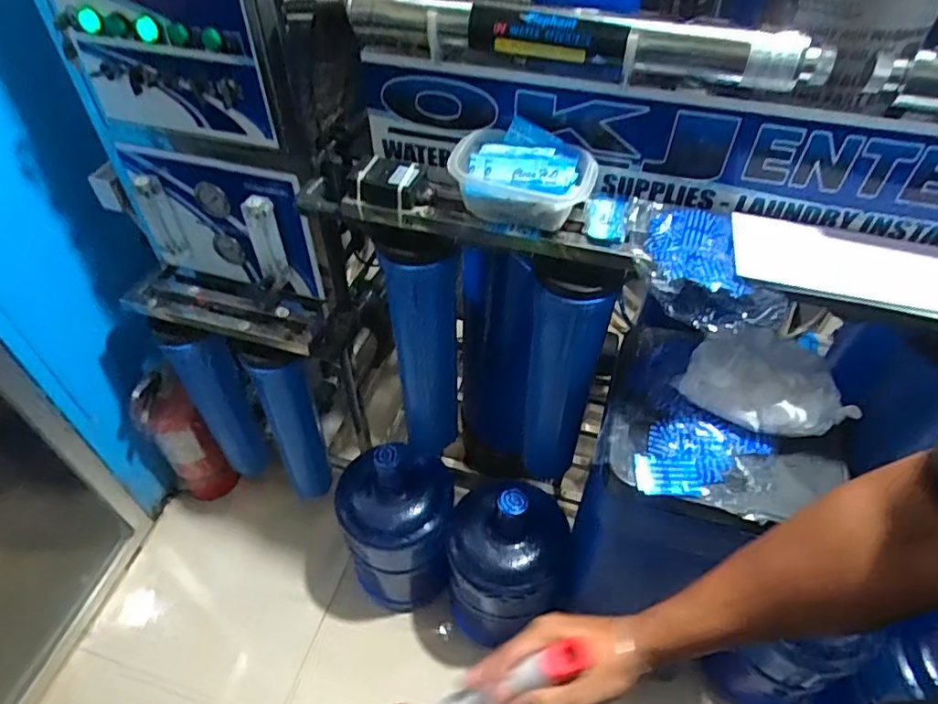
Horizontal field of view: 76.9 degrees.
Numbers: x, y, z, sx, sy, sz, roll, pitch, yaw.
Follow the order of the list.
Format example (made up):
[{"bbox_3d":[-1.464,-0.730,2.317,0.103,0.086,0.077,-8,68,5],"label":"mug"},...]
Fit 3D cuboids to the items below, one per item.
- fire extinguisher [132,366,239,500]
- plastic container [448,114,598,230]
[{"bbox_3d":[-0.707,0.224,1.476,0.140,0.441,0.115,-24,52,-22],"label":"fire extinguisher"},{"bbox_3d":[0.066,-0.224,0.768,0.182,0.078,0.116,16,49,13],"label":"plastic container"}]

